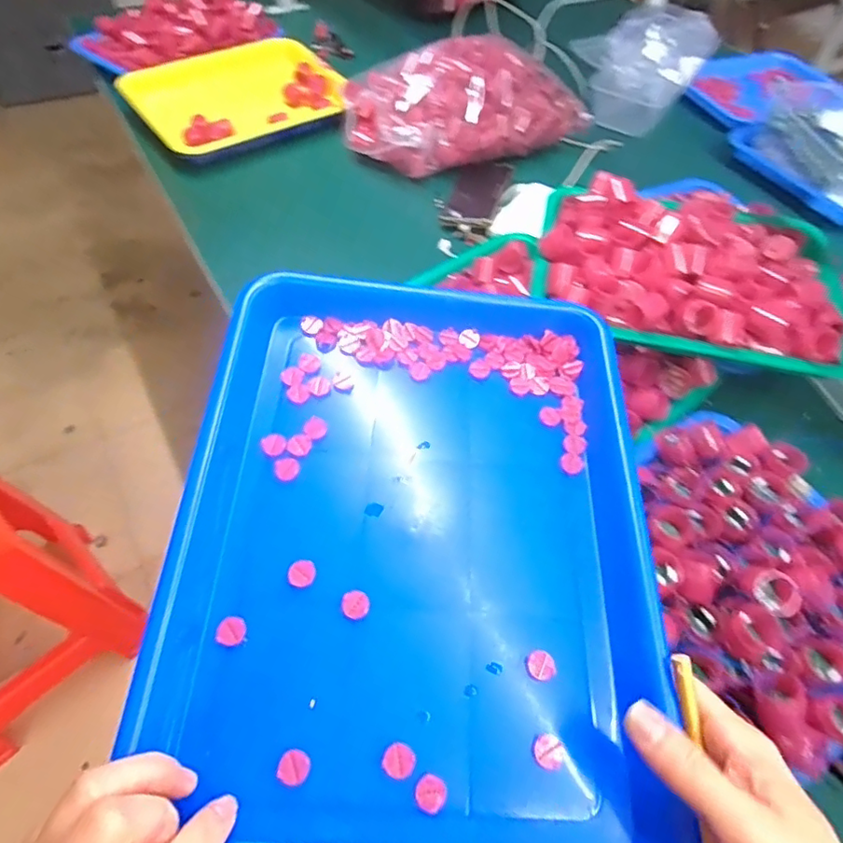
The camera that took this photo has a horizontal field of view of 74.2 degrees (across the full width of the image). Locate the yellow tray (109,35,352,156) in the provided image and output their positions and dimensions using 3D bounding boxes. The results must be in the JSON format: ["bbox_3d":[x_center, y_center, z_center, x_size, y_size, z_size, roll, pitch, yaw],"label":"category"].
[{"bbox_3d":[-0.300,-0.546,0.935,0.336,0.039,0.266,-26,59,-20],"label":"yellow tray"}]

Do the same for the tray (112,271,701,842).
[{"bbox_3d":[0.001,0.054,0.312,0.246,0.051,0.341,4,54,0],"label":"tray"}]

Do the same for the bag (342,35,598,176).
[{"bbox_3d":[0.067,-0.503,0.870,0.359,0.112,0.178,-15,56,-13],"label":"bag"}]

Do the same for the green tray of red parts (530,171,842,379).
[{"bbox_3d":[0.300,-0.177,0.608,0.333,0.068,0.257,13,54,7],"label":"green tray of red parts"}]

